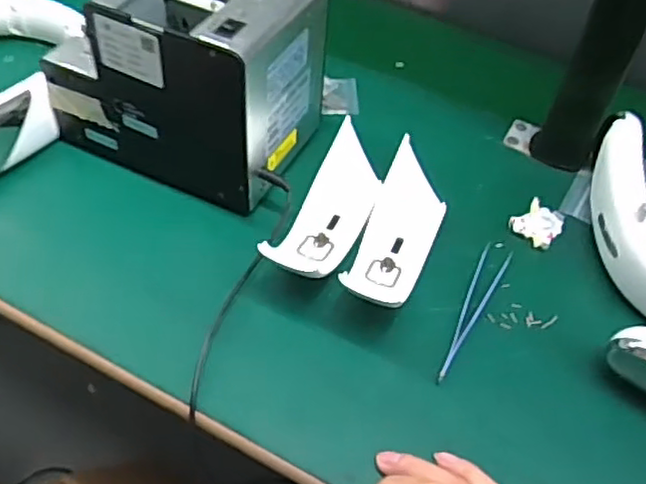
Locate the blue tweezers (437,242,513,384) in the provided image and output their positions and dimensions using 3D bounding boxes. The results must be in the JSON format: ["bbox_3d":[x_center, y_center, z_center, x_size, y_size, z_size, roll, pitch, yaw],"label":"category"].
[{"bbox_3d":[0.106,0.047,0.470,0.020,0.008,0.125,23,52,14],"label":"blue tweezers"}]

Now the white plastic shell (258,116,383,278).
[{"bbox_3d":[0.010,-0.029,0.518,0.057,0.030,0.142,23,52,14],"label":"white plastic shell"}]

